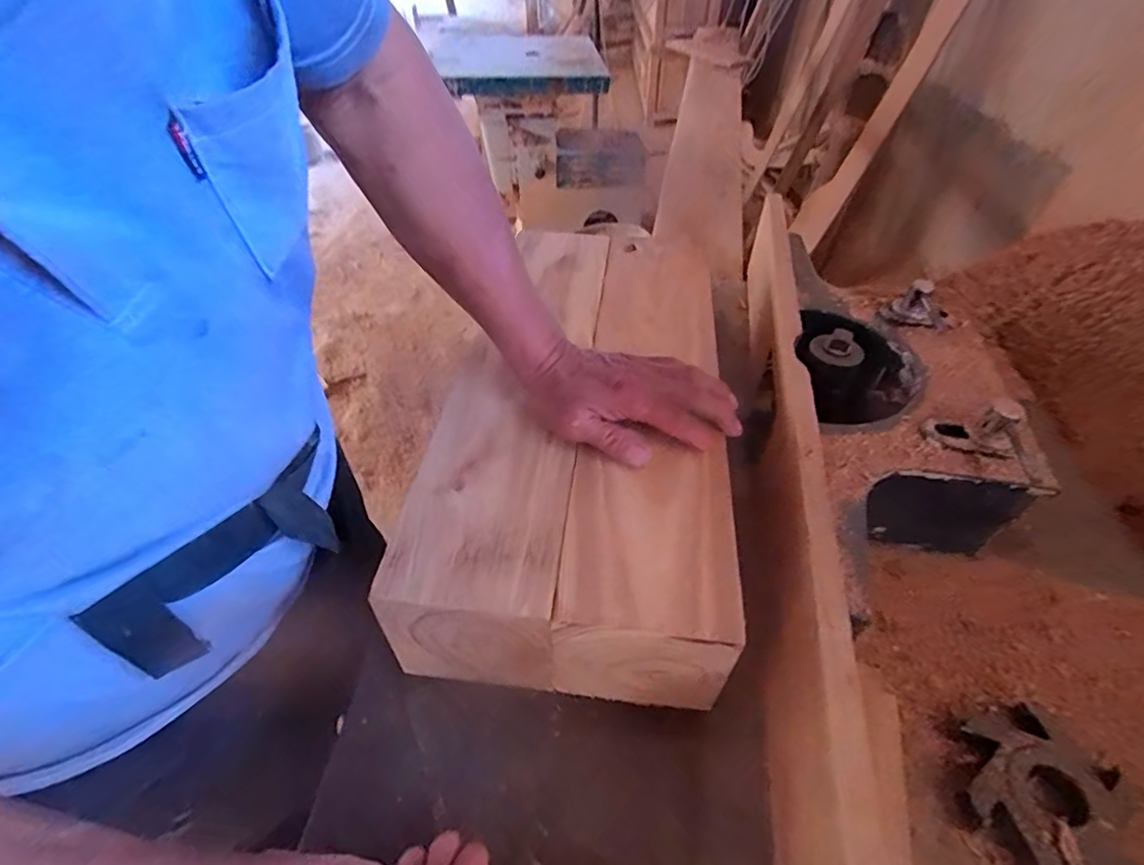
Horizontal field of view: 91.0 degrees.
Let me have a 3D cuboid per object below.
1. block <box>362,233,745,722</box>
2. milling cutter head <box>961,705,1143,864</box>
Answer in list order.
[{"bbox_3d":[0.029,-0.027,0.545,0.229,0.109,0.507,7,48,9],"label":"block"},{"bbox_3d":[0.322,0.243,0.378,0.101,0.021,0.106,-1,44,1],"label":"milling cutter head"}]

